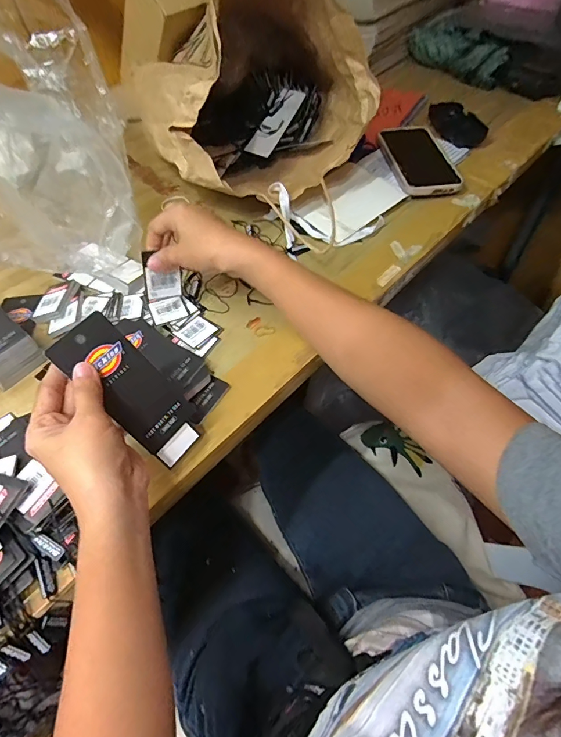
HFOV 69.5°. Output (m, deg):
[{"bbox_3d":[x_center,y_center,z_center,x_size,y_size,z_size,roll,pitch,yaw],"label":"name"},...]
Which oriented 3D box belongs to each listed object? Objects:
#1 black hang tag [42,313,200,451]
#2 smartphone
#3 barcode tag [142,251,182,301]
[{"bbox_3d":[-0.117,0.011,0.309,0.049,0.005,0.107,-46,110,-23],"label":"black hang tag"},{"bbox_3d":[0.193,-0.291,0.563,0.086,0.017,0.162,-6,56,0],"label":"smartphone"},{"bbox_3d":[-0.117,-0.092,0.404,0.036,0.047,0.006,-14,35,-26],"label":"barcode tag"}]

